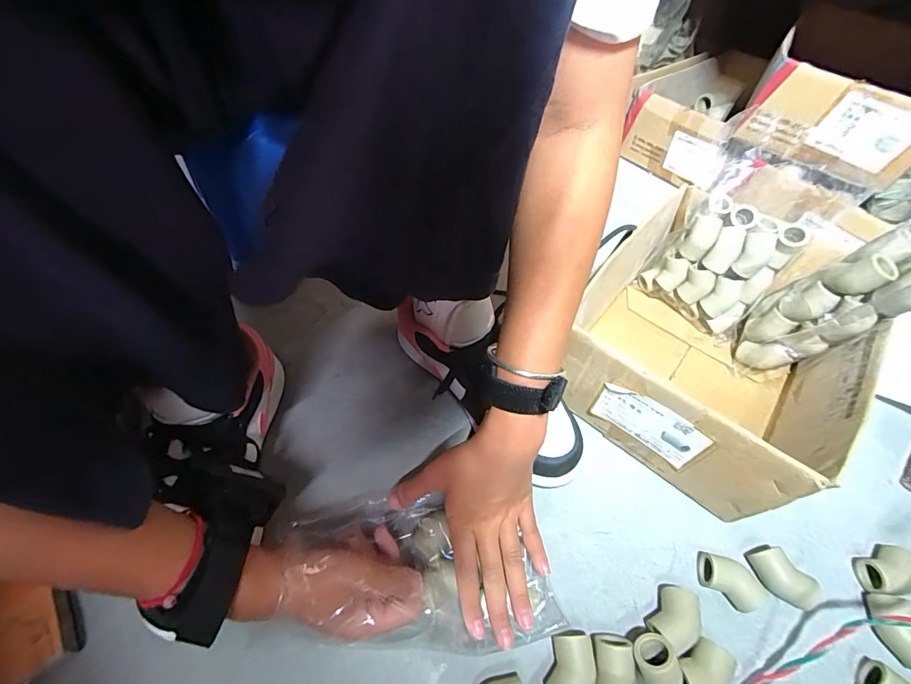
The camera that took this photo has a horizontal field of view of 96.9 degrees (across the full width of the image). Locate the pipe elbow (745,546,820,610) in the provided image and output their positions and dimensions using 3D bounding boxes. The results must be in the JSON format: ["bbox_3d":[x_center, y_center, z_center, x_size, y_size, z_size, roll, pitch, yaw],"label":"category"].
[{"bbox_3d":[0.281,0.203,0.348,0.031,0.026,0.047,-11,55,-11],"label":"pipe elbow"}]

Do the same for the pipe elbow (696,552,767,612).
[{"bbox_3d":[0.236,0.205,0.346,0.048,0.028,0.027,35,59,20],"label":"pipe elbow"}]

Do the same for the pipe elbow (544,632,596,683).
[{"bbox_3d":[0.087,0.243,0.304,0.031,0.028,0.042,22,56,13],"label":"pipe elbow"}]

